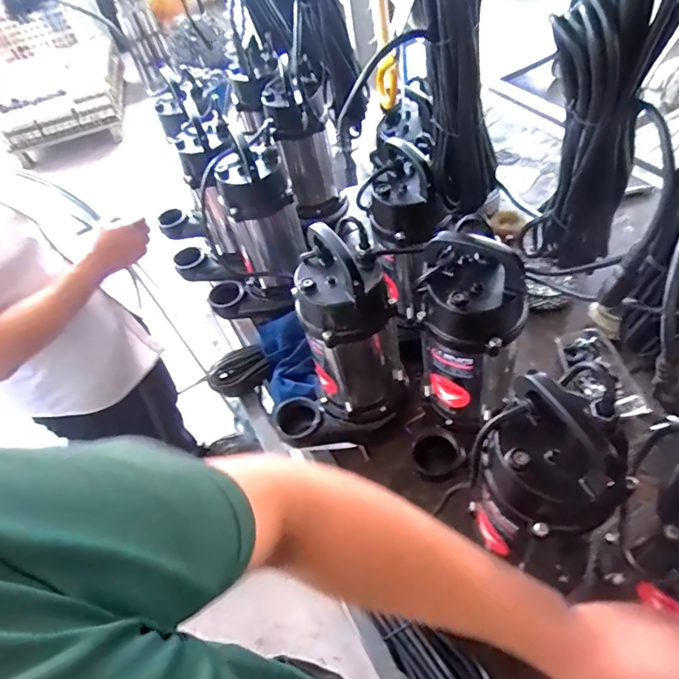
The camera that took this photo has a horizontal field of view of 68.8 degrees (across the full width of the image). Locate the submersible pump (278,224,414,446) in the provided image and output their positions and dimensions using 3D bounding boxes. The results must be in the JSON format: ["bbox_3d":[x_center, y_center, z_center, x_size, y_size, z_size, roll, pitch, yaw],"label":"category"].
[{"bbox_3d":[-0.017,0.016,0.714,0.202,0.328,0.129,-12,51,2],"label":"submersible pump"}]

